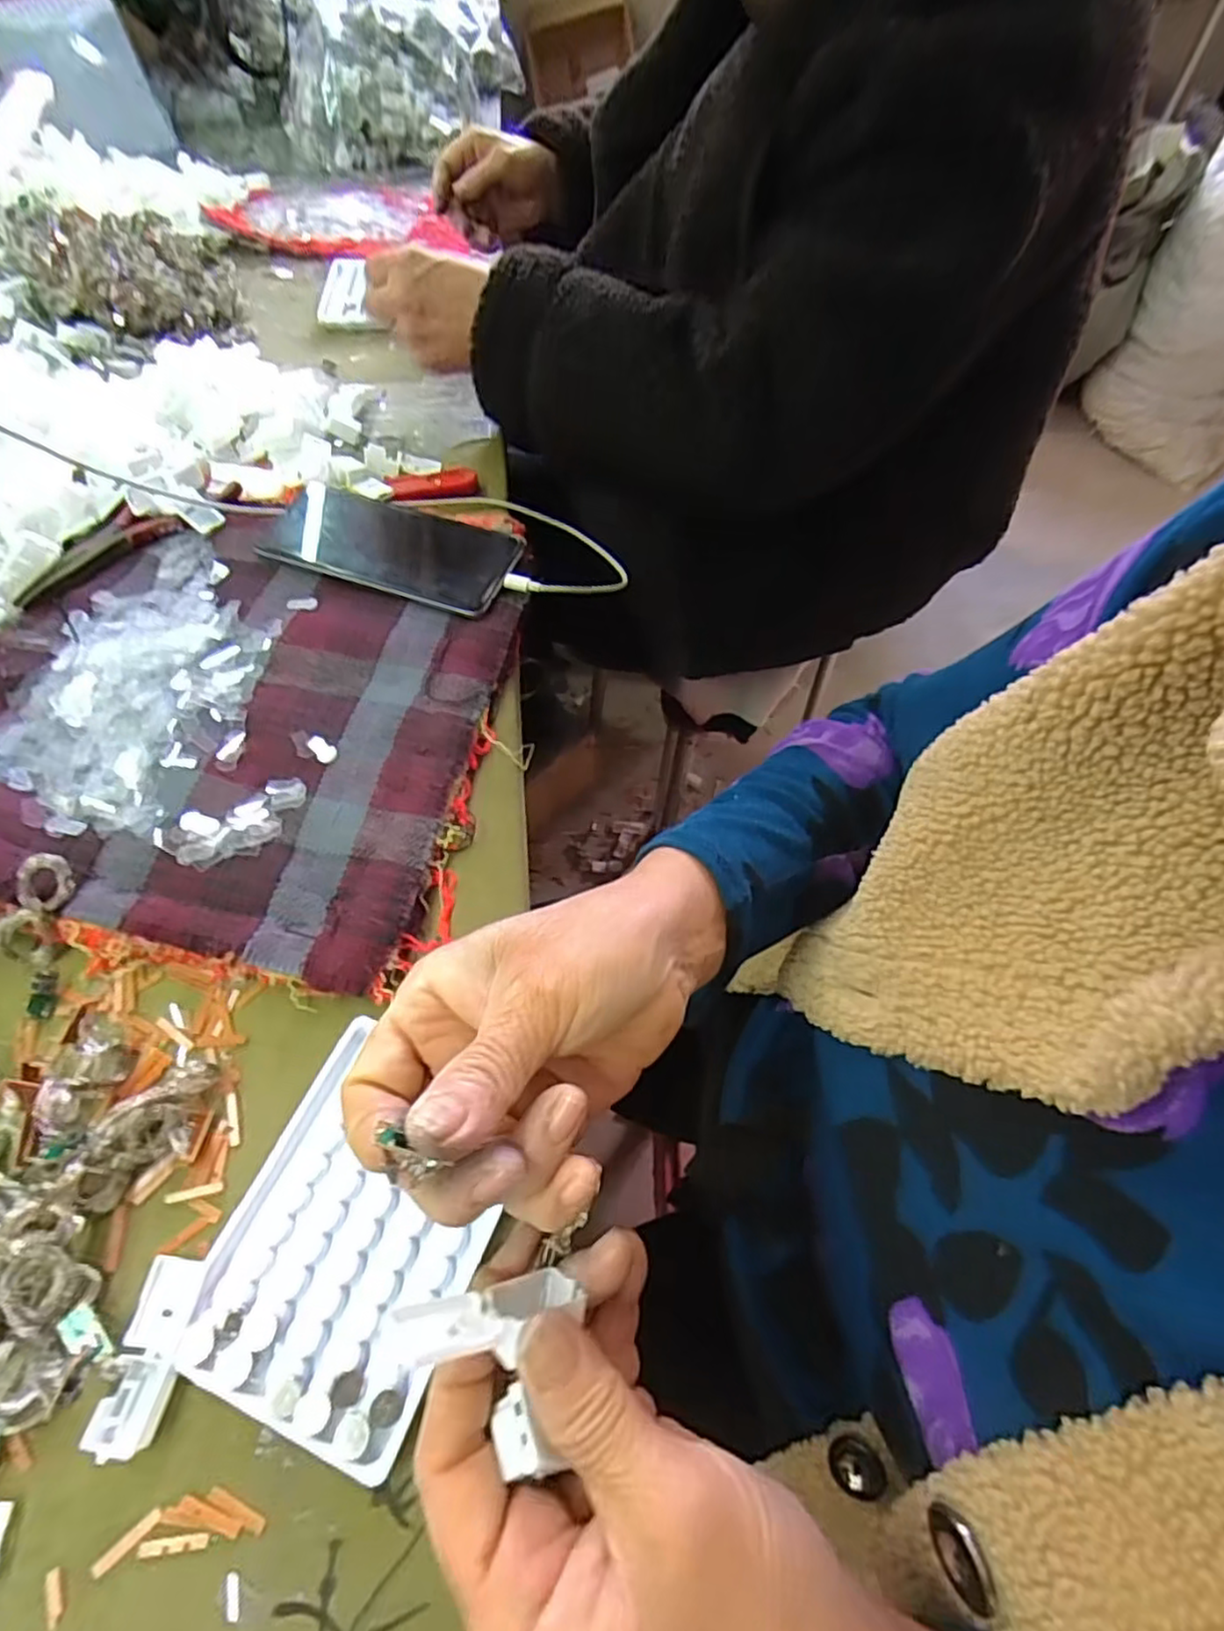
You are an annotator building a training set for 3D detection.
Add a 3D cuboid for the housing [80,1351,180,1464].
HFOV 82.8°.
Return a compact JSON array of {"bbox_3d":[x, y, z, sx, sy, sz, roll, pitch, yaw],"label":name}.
[{"bbox_3d":[-0.163,0.201,0.238,0.020,0.011,0.028,17,59,8],"label":"housing"}]

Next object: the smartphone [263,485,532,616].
[{"bbox_3d":[-0.145,-0.183,0.457,0.166,0.013,0.087,17,59,8],"label":"smartphone"}]

